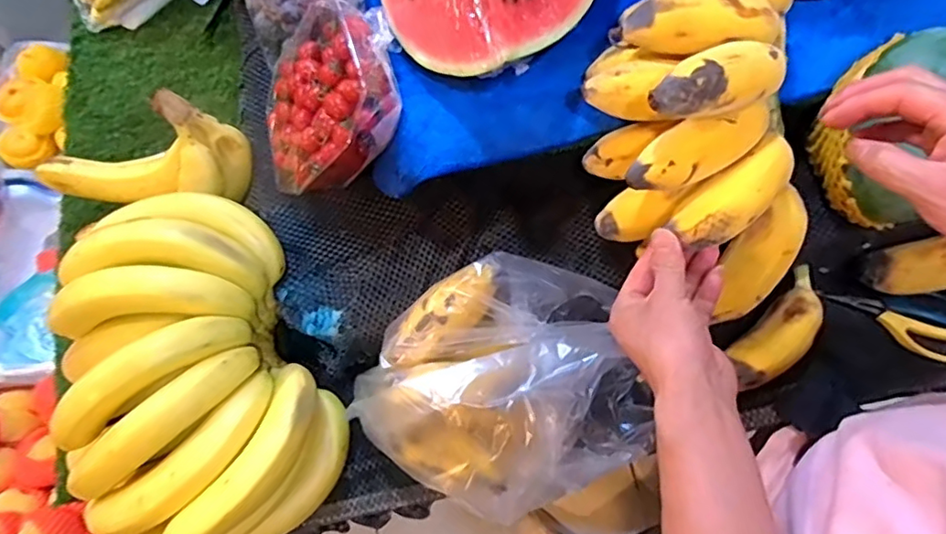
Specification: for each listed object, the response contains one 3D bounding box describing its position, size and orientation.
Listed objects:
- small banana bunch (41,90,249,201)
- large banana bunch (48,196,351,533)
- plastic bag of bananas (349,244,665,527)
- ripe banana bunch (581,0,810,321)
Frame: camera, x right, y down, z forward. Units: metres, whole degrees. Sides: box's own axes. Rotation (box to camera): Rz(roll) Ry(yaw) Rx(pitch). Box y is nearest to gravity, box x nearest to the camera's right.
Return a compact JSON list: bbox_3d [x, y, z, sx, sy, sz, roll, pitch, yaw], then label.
[{"bbox_3d":[-0.316,-0.098,0.543,0.196,0.099,0.082,-9,69,11],"label":"small banana bunch"},{"bbox_3d":[-0.228,0.087,0.464,0.183,0.109,0.254,-24,71,-7],"label":"large banana bunch"},{"bbox_3d":[0.023,0.095,0.470,0.227,0.101,0.185,-21,70,-6],"label":"plastic bag of bananas"},{"bbox_3d":[0.180,-0.118,0.459,0.164,0.168,0.271,-8,69,-2],"label":"ripe banana bunch"}]

